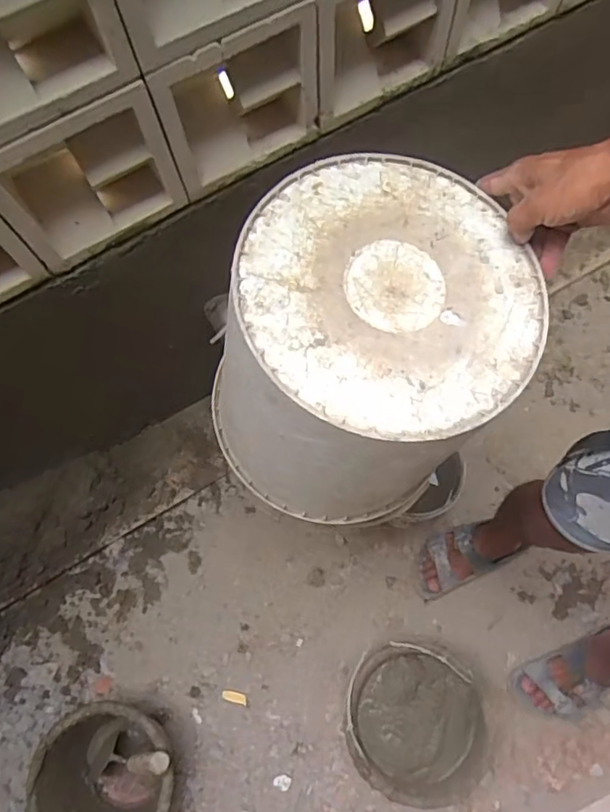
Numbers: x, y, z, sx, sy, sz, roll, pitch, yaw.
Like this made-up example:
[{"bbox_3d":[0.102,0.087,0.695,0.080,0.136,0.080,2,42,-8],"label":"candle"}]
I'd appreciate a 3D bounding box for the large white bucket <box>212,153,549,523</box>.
[{"bbox_3d":[0.069,-0.054,0.606,0.252,0.310,0.275,36,79,10],"label":"large white bucket"}]

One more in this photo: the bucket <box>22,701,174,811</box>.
[{"bbox_3d":[-0.341,0.659,1.008,0.229,0.203,0.250,-1,73,2],"label":"bucket"}]

